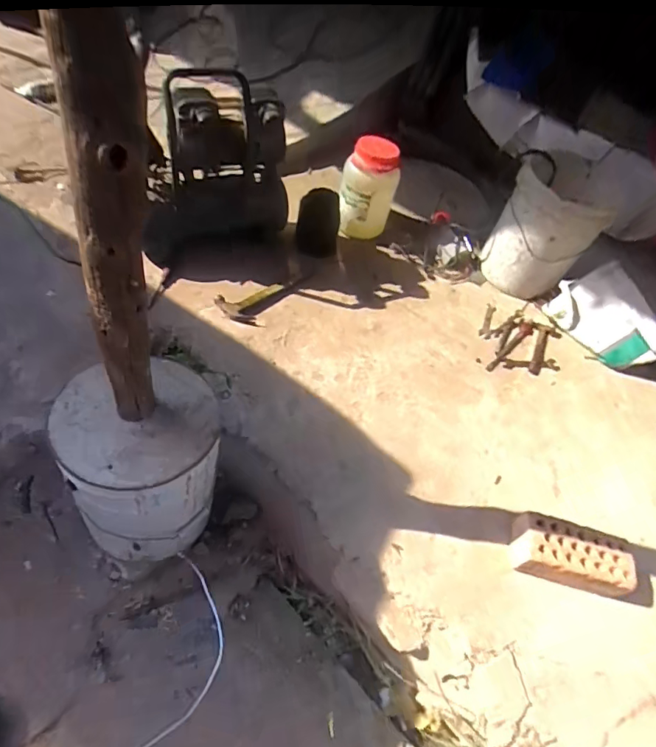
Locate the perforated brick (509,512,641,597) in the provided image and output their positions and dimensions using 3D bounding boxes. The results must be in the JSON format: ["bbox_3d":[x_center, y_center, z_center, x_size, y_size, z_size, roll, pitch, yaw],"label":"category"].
[{"bbox_3d":[0.520,0.386,1.042,0.239,0.091,0.119,18,51,-1],"label":"perforated brick"}]

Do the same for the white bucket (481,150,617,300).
[{"bbox_3d":[0.658,-0.442,1.466,0.270,0.360,0.309,30,52,9],"label":"white bucket"}]

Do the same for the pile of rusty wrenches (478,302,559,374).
[{"bbox_3d":[0.565,-0.088,1.432,0.231,0.034,0.231,18,51,-1],"label":"pile of rusty wrenches"}]

